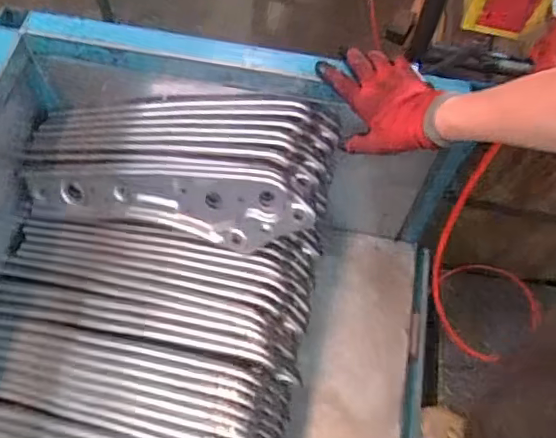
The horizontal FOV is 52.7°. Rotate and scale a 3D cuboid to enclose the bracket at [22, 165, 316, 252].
[{"bbox_3d":[-0.166,-0.025,0.781,0.434,0.104,0.030,7,28,20],"label":"bracket"}]

